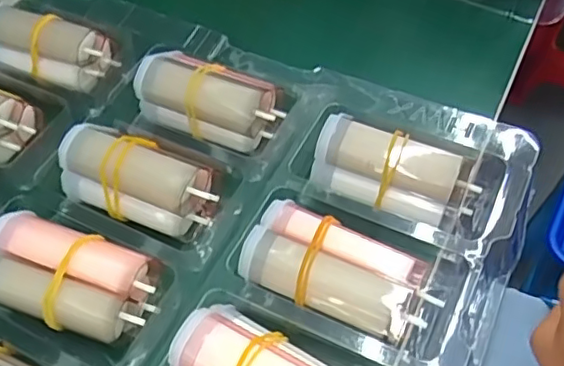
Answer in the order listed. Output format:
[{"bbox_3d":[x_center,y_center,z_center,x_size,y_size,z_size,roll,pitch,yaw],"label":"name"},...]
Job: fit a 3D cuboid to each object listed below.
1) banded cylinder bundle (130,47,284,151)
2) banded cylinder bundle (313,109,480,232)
[{"bbox_3d":[-0.033,-0.041,0.276,0.067,0.026,0.033,21,59,18],"label":"banded cylinder bundle"},{"bbox_3d":[0.047,-0.006,0.246,0.066,0.022,0.028,18,57,16],"label":"banded cylinder bundle"}]

